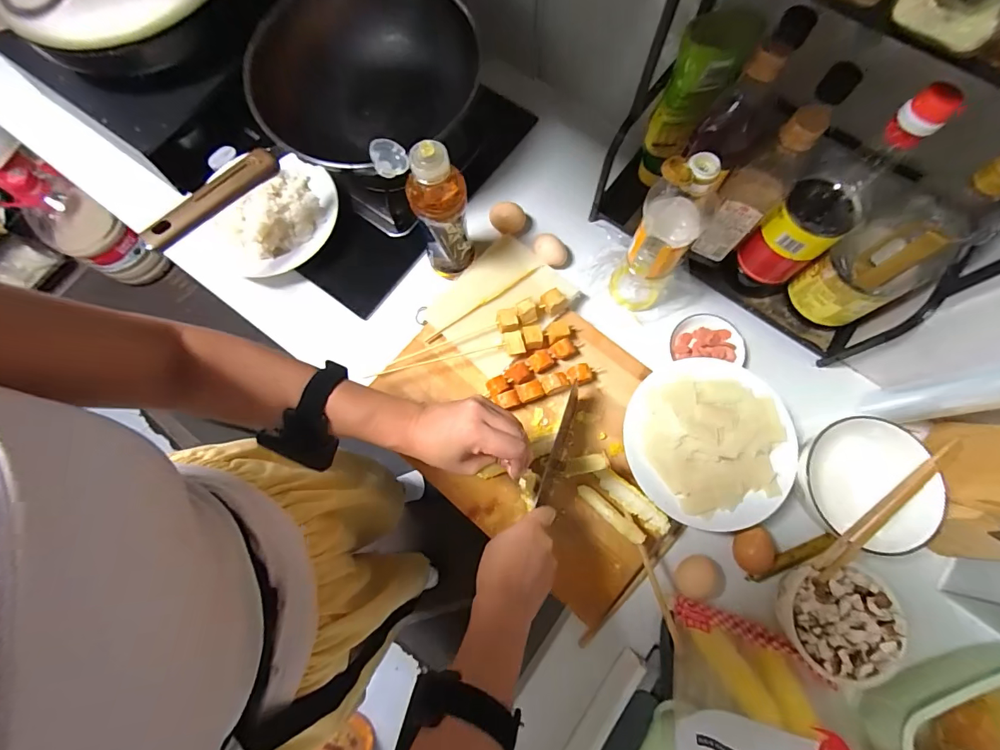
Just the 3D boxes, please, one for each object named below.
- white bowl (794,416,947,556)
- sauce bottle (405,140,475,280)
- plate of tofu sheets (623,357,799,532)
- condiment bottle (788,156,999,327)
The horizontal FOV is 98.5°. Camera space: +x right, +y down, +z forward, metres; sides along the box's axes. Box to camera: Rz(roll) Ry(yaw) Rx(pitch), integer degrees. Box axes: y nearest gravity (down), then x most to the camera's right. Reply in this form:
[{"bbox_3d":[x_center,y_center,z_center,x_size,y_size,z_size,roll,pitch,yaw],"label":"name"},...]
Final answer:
[{"bbox_3d":[0.426,0.132,0.514,0.139,0.061,0.145,0,76,1],"label":"white bowl"},{"bbox_3d":[-0.072,-0.195,0.542,0.064,0.212,0.053,-12,77,-2],"label":"sauce bottle"},{"bbox_3d":[0.259,0.083,0.541,0.194,0.048,0.200,0,76,1],"label":"plate of tofu sheets"},{"bbox_3d":[0.439,-0.133,0.472,0.091,0.218,0.087,-23,77,-5],"label":"condiment bottle"}]

